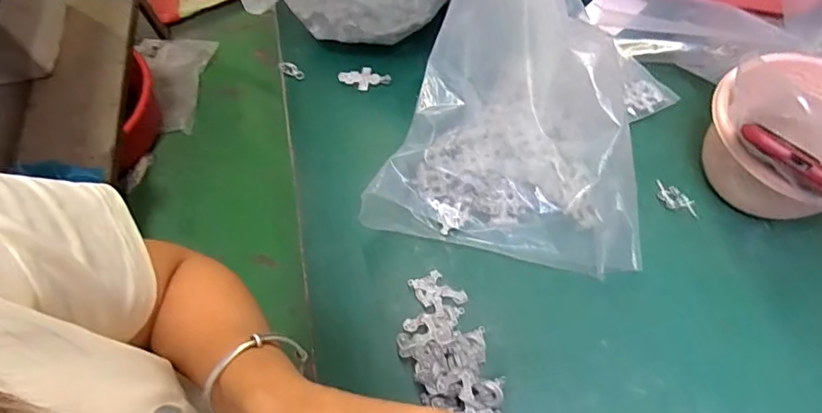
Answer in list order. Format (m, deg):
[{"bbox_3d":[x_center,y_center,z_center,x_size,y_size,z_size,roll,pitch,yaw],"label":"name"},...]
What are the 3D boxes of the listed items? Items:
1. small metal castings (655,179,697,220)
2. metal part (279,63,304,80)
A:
[{"bbox_3d":[0.255,-0.007,0.456,0.020,0.004,0.047,-41,68,-18],"label":"small metal castings"},{"bbox_3d":[-0.137,-0.157,0.546,0.030,0.006,0.013,28,108,0],"label":"metal part"}]

